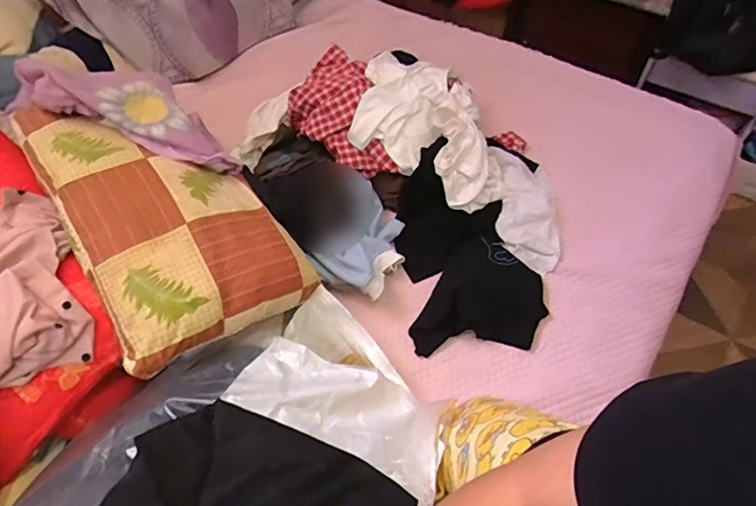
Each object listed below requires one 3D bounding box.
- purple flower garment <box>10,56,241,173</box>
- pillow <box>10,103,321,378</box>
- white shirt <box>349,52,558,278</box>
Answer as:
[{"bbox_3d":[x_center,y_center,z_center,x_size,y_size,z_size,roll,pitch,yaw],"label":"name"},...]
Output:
[{"bbox_3d":[-0.465,-0.258,0.921,0.435,0.108,0.119,22,59,-6],"label":"purple flower garment"},{"bbox_3d":[-0.376,-0.088,0.881,0.309,0.145,0.546,-32,61,-16],"label":"pillow"},{"bbox_3d":[0.178,-0.217,1.078,0.277,0.085,0.600,-41,82,-21],"label":"white shirt"}]

